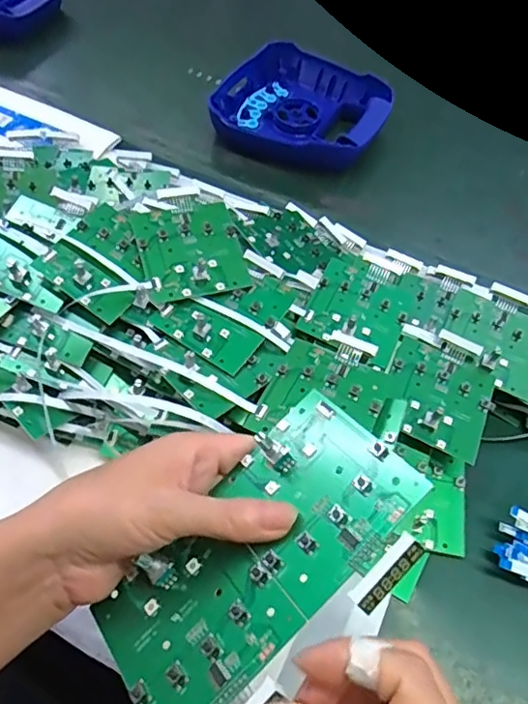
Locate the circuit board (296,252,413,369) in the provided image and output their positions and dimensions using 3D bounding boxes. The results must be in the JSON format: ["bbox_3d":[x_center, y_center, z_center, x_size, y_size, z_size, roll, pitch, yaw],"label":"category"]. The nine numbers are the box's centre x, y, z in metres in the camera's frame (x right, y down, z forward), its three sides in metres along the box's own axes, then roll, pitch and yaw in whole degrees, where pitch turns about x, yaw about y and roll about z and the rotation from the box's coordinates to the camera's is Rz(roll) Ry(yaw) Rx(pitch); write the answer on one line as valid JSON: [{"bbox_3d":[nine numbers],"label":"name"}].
[{"bbox_3d":[0.079,-0.042,0.447,0.074,0.012,0.097,25,59,6],"label":"circuit board"}]

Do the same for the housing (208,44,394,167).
[{"bbox_3d":[0.042,-0.275,0.640,0.183,0.043,0.180,20,56,9],"label":"housing"}]

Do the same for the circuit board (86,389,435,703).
[{"bbox_3d":[-0.005,0.089,0.248,0.150,0.009,0.078,-44,48,-9],"label":"circuit board"}]

